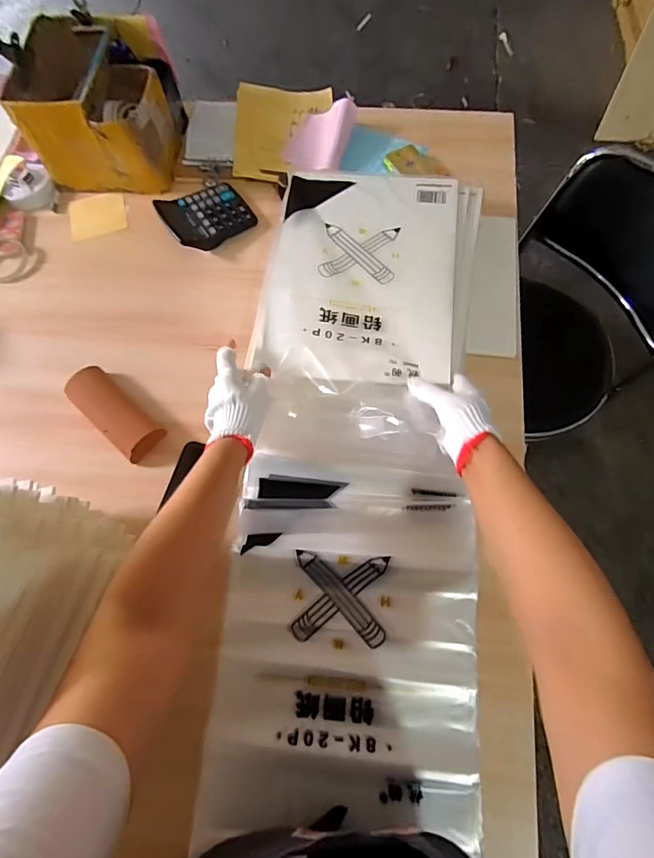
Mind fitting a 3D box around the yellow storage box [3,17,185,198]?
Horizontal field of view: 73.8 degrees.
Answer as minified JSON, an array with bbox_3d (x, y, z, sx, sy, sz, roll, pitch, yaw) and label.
[{"bbox_3d":[-0.389,-0.560,0.767,0.232,0.164,0.241,4,69,4],"label":"yellow storage box"}]

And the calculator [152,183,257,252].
[{"bbox_3d":[-0.207,-0.372,0.755,0.138,0.037,0.133,-36,72,-10],"label":"calculator"}]

